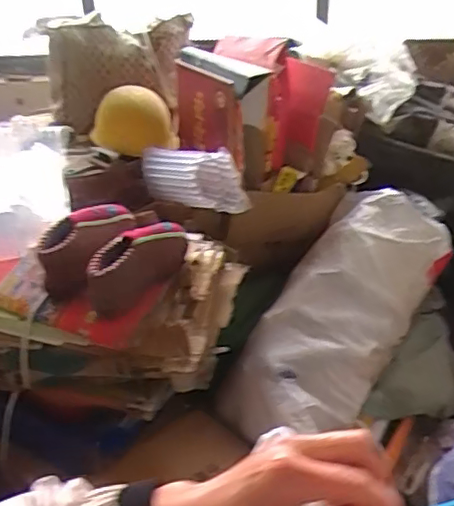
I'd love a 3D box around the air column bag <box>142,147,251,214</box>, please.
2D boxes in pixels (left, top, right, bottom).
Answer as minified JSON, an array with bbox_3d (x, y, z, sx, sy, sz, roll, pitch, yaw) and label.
[{"bbox_3d":[-0.090,-0.181,1.444,0.307,0.137,0.085,16,37,26],"label":"air column bag"}]

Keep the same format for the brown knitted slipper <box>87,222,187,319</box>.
[{"bbox_3d":[-0.173,0.021,1.198,0.075,0.135,0.237,25,42,36],"label":"brown knitted slipper"}]

